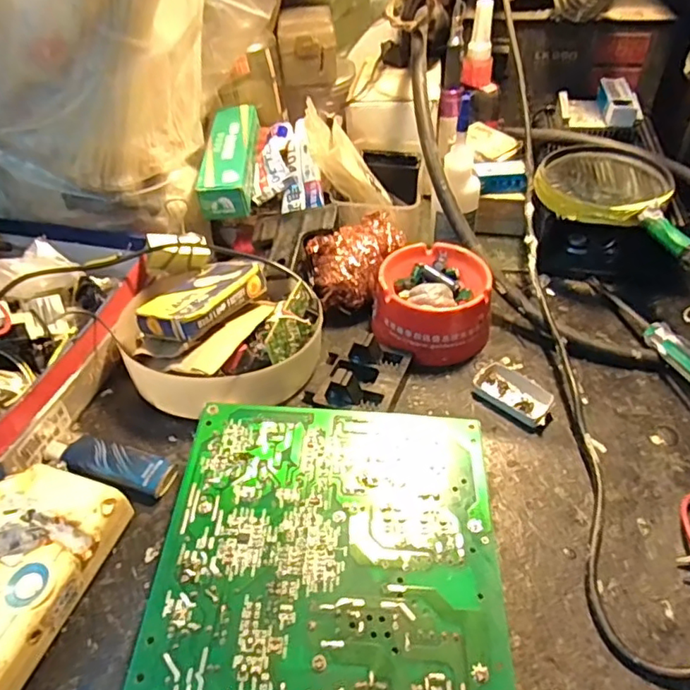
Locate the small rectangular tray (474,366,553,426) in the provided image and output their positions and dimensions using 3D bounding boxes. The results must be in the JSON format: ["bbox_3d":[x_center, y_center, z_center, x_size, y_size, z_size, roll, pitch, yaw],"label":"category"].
[{"bbox_3d":[0.109,0.032,0.369,0.049,0.007,0.029,29,53,27],"label":"small rectangular tray"}]

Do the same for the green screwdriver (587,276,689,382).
[{"bbox_3d":[0.215,-0.011,0.396,0.014,0.018,0.152,-8,33,-6],"label":"green screwdriver"}]

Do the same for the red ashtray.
[{"bbox_3d":[0.063,-0.032,0.407,0.078,0.041,0.084,5,46,6],"label":"red ashtray"}]

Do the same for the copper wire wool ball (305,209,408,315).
[{"bbox_3d":[0.012,-0.063,0.428,0.068,0.049,0.050,-18,48,-16],"label":"copper wire wool ball"}]

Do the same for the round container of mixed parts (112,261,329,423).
[{"bbox_3d":[-0.088,-0.015,0.386,0.124,0.050,0.135,-1,46,1],"label":"round container of mixed parts"}]

